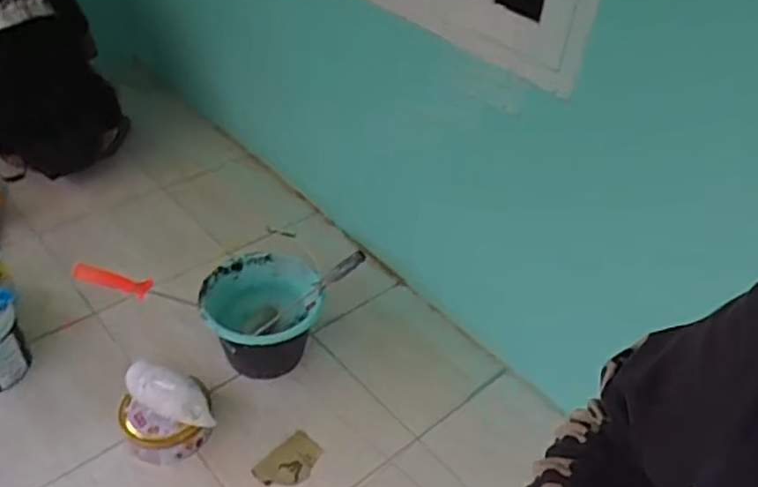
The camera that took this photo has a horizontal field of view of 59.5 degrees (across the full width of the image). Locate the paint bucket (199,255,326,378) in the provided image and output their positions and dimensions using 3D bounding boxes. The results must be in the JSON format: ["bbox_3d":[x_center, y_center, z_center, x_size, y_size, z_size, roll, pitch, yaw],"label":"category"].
[{"bbox_3d":[-0.263,0.177,1.524,0.260,0.207,0.244,2,39,-1],"label":"paint bucket"}]

